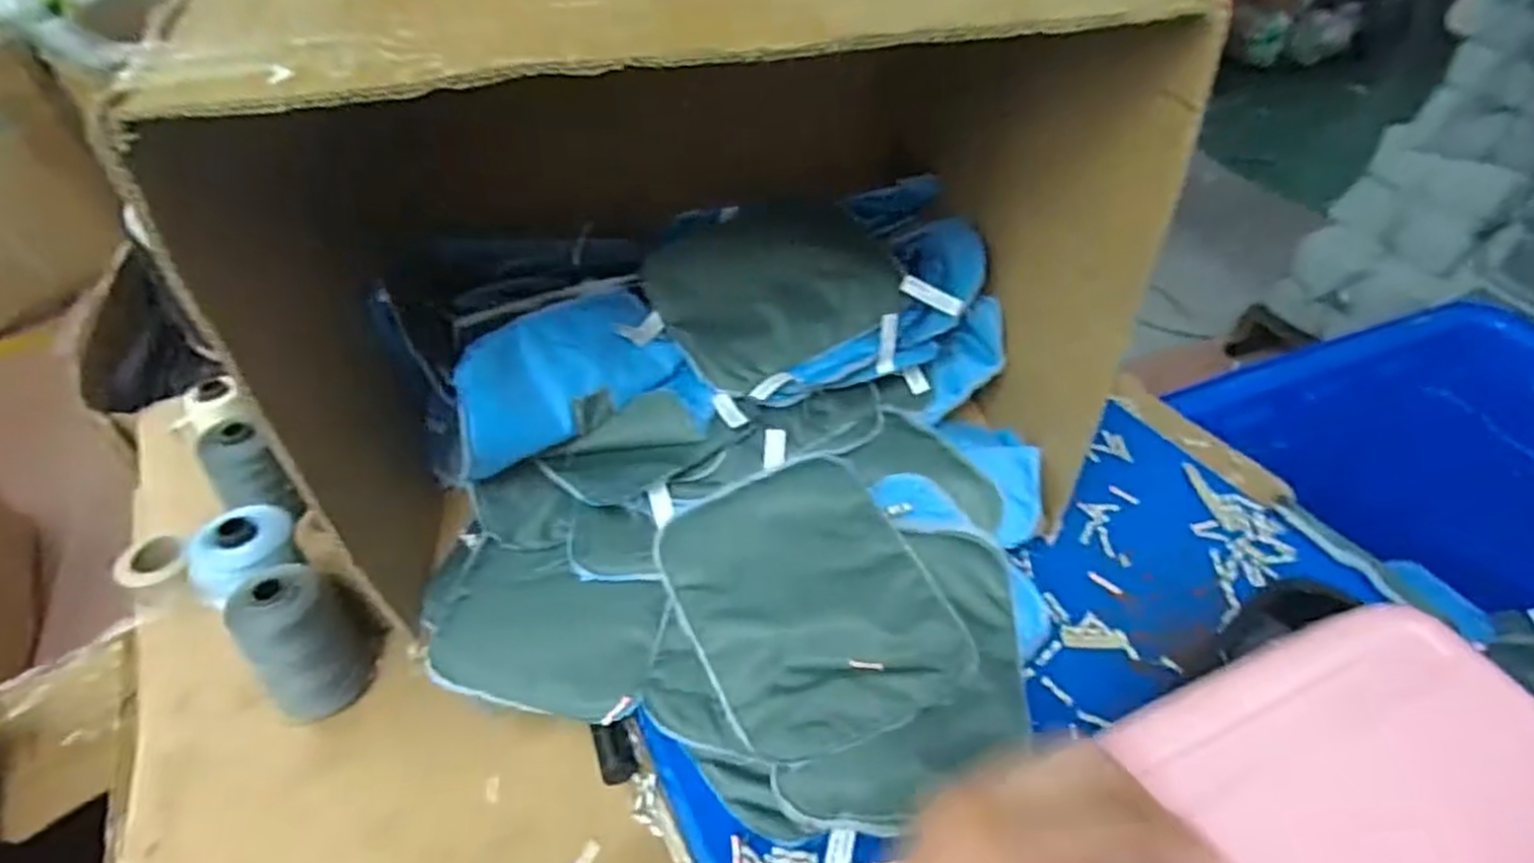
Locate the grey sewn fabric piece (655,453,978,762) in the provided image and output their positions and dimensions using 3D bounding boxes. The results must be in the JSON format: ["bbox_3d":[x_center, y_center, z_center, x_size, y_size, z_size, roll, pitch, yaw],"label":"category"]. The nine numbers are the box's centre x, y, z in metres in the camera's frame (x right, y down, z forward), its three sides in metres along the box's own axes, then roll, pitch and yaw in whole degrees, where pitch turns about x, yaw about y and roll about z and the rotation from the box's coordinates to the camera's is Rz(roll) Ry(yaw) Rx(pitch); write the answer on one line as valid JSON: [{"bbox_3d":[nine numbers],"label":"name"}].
[{"bbox_3d":[0.029,0.119,0.570,0.171,0.034,0.224,-21,49,-19],"label":"grey sewn fabric piece"}]

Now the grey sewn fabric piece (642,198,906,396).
[{"bbox_3d":[0.010,-0.153,0.736,0.232,0.027,0.212,0,55,0],"label":"grey sewn fabric piece"}]

